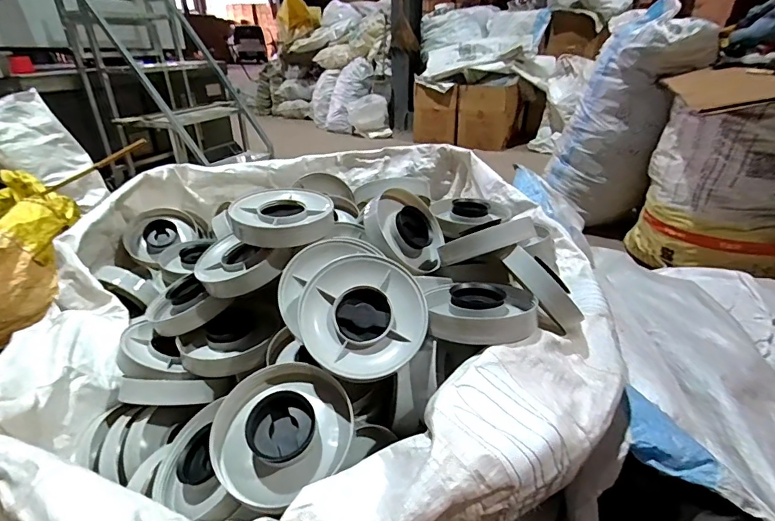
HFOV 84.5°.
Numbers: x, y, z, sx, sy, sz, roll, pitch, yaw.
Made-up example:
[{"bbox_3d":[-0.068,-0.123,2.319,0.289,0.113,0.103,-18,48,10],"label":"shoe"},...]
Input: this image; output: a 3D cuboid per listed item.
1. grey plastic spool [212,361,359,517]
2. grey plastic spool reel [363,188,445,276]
[{"bbox_3d":[-0.119,0.189,0.485,0.154,0.042,0.152,-22,60,-24],"label":"grey plastic spool"},{"bbox_3d":[0.033,-0.048,0.717,0.050,0.153,0.167,-26,-5,40],"label":"grey plastic spool reel"}]

